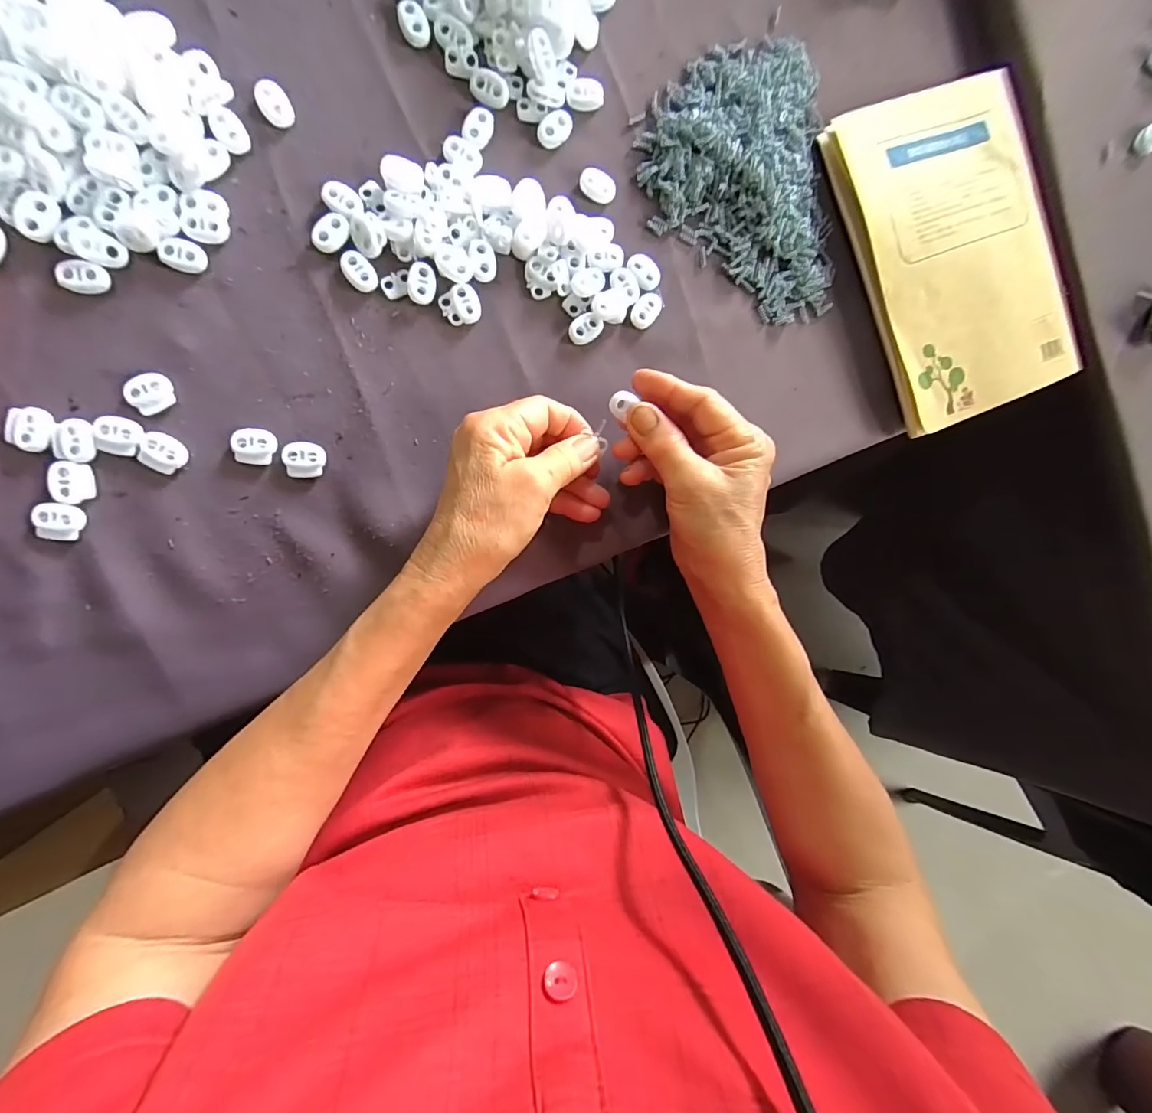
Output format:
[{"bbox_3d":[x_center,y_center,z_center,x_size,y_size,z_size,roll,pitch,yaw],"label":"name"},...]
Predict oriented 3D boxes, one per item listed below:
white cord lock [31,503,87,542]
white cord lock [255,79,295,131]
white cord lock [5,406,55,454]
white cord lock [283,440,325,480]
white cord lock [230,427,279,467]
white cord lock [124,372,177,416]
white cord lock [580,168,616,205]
[{"bbox_3d":[-0.269,-0.018,0.252,0.020,0.005,0.019,4,91,-8],"label":"white cord lock"},{"bbox_3d":[-0.163,-0.246,0.263,0.016,0.006,0.022,-31,96,-6],"label":"white cord lock"},{"bbox_3d":[-0.280,-0.066,0.250,0.020,0.005,0.022,14,90,-9],"label":"white cord lock"},{"bbox_3d":[-0.152,-0.054,0.272,0.021,0.005,0.020,2,92,-8],"label":"white cord lock"},{"bbox_3d":[-0.177,-0.061,0.267,0.021,0.007,0.020,5,91,-9],"label":"white cord lock"},{"bbox_3d":[-0.226,-0.087,0.257,0.021,0.006,0.019,-32,96,-6],"label":"white cord lock"},{"bbox_3d":[0.013,-0.225,0.294,0.022,0.004,0.016,12,90,-9],"label":"white cord lock"}]

